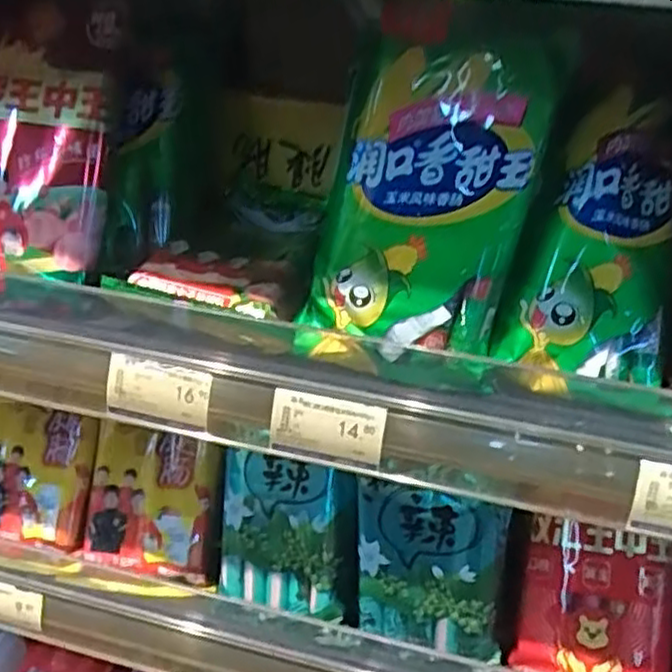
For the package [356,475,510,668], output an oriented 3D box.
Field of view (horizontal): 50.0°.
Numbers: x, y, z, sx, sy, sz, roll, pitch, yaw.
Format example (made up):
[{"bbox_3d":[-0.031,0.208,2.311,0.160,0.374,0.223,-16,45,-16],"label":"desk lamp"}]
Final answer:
[{"bbox_3d":[0.061,0.156,0.474,0.100,0.119,0.026,7,28,5],"label":"package"}]

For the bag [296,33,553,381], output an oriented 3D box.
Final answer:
[{"bbox_3d":[0.047,-0.074,0.402,0.112,0.167,0.040,17,14,10],"label":"bag"}]

